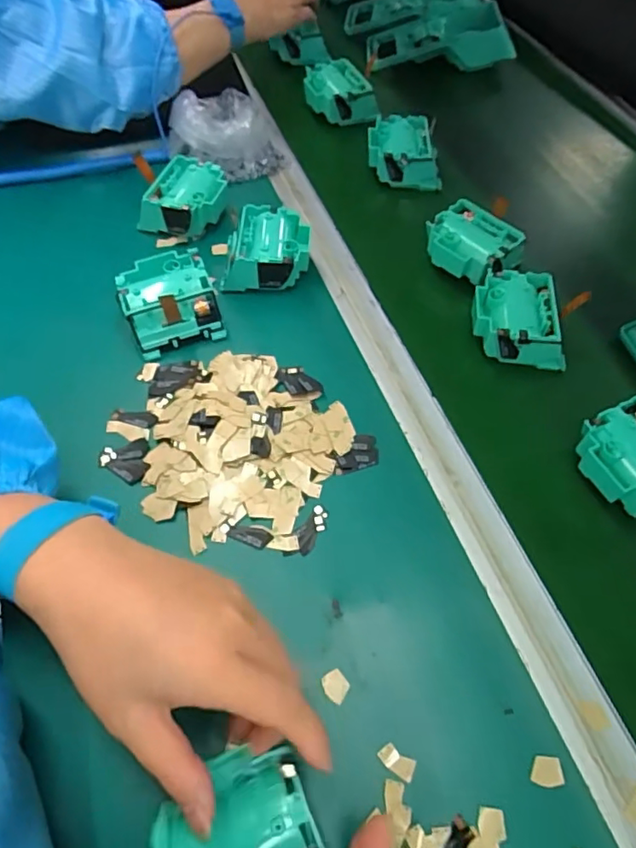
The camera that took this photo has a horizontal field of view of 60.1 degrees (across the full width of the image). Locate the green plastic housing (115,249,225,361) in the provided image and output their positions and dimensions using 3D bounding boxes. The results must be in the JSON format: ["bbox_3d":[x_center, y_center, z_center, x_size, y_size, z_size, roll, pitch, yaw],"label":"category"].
[{"bbox_3d":[-0.126,-0.104,0.464,0.074,0.042,0.077,-18,59,-12],"label":"green plastic housing"}]

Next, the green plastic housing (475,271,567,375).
[{"bbox_3d":[0.169,-0.090,0.465,0.075,0.034,0.077,5,61,7],"label":"green plastic housing"}]

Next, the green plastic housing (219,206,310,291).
[{"bbox_3d":[-0.047,-0.156,0.500,0.078,0.042,0.073,1,57,0],"label":"green plastic housing"}]

